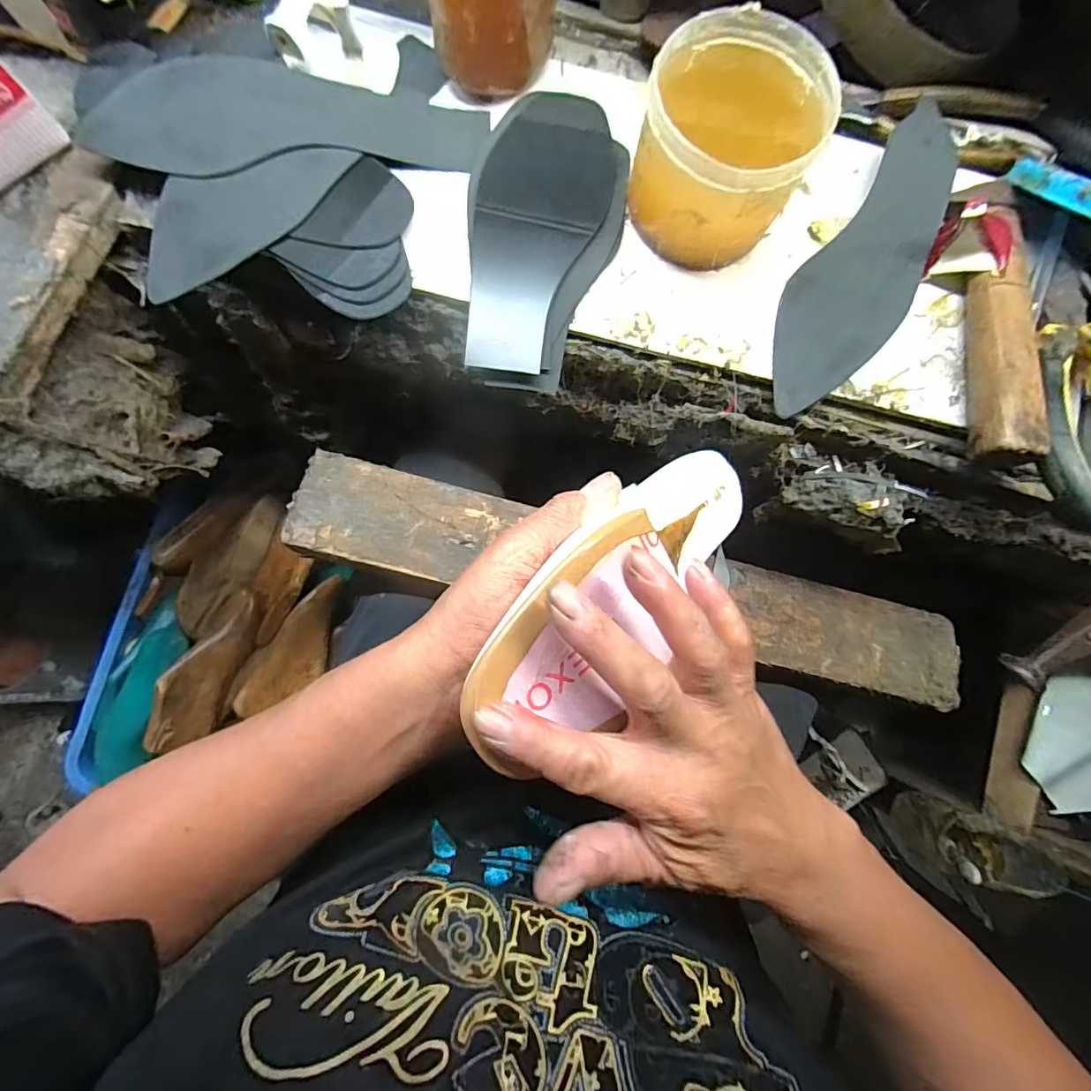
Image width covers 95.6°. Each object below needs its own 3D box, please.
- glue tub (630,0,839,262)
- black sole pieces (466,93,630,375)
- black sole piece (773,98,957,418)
[{"bbox_3d":[0.109,-0.243,0.306,0.103,0.076,0.109,34,83,2],"label":"glue tub"},{"bbox_3d":[0.000,-0.211,0.329,0.098,0.015,0.199,6,83,-1],"label":"black sole pieces"},{"bbox_3d":[0.218,-0.188,0.330,0.072,0.024,0.231,35,83,2],"label":"black sole piece"}]

